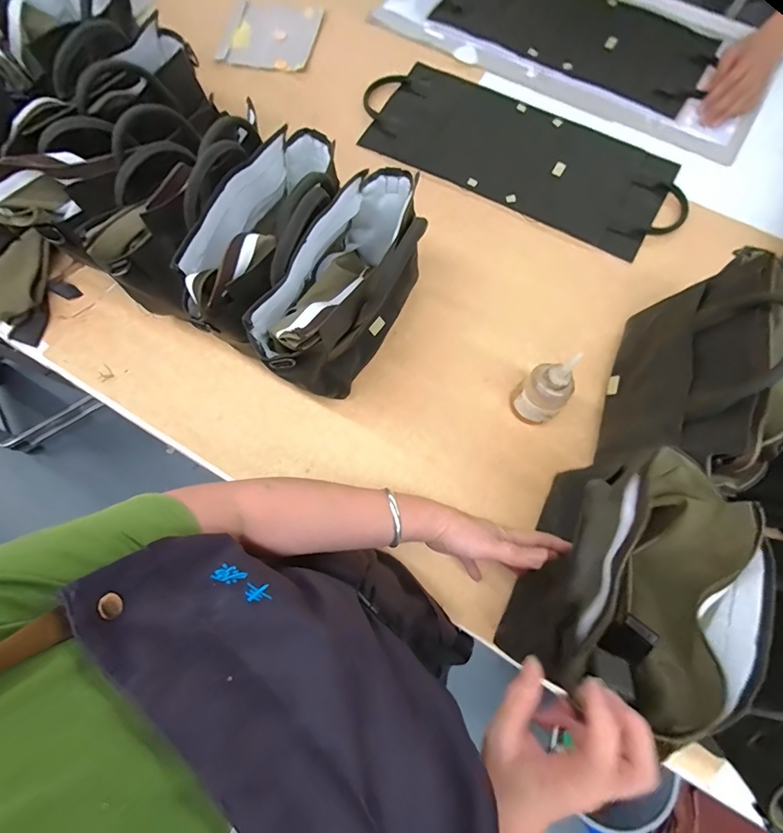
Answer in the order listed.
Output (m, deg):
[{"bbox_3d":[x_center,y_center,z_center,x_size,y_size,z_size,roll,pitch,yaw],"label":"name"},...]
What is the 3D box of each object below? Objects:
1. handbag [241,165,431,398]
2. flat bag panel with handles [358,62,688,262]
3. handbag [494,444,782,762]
[{"bbox_3d":[-0.052,-0.173,0.538,0.123,0.234,0.298,25,76,8],"label":"handbag"},{"bbox_3d":[0.228,-0.480,0.749,0.562,0.014,0.241,31,79,9],"label":"flat bag panel with handles"},{"bbox_3d":[0.258,0.171,0.421,0.177,0.200,0.244,25,76,9],"label":"handbag"}]

